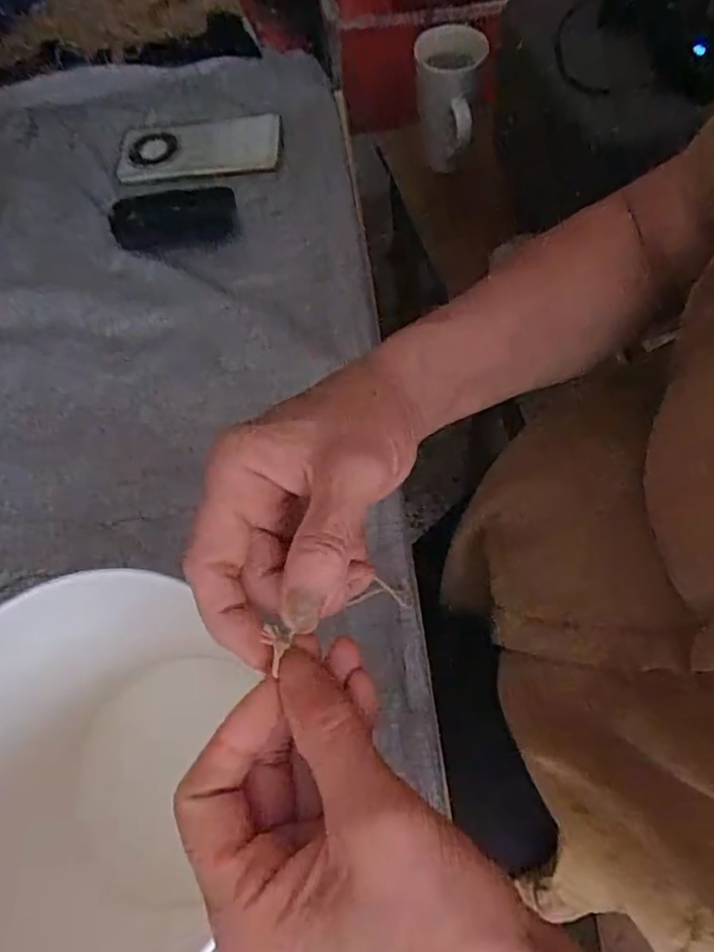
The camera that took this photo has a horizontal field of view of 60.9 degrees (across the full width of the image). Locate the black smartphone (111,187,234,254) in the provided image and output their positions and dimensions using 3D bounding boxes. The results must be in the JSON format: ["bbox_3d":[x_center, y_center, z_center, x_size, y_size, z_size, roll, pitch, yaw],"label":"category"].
[{"bbox_3d":[-0.163,-0.230,0.537,0.109,0.016,0.063,-7,64,2],"label":"black smartphone"}]

